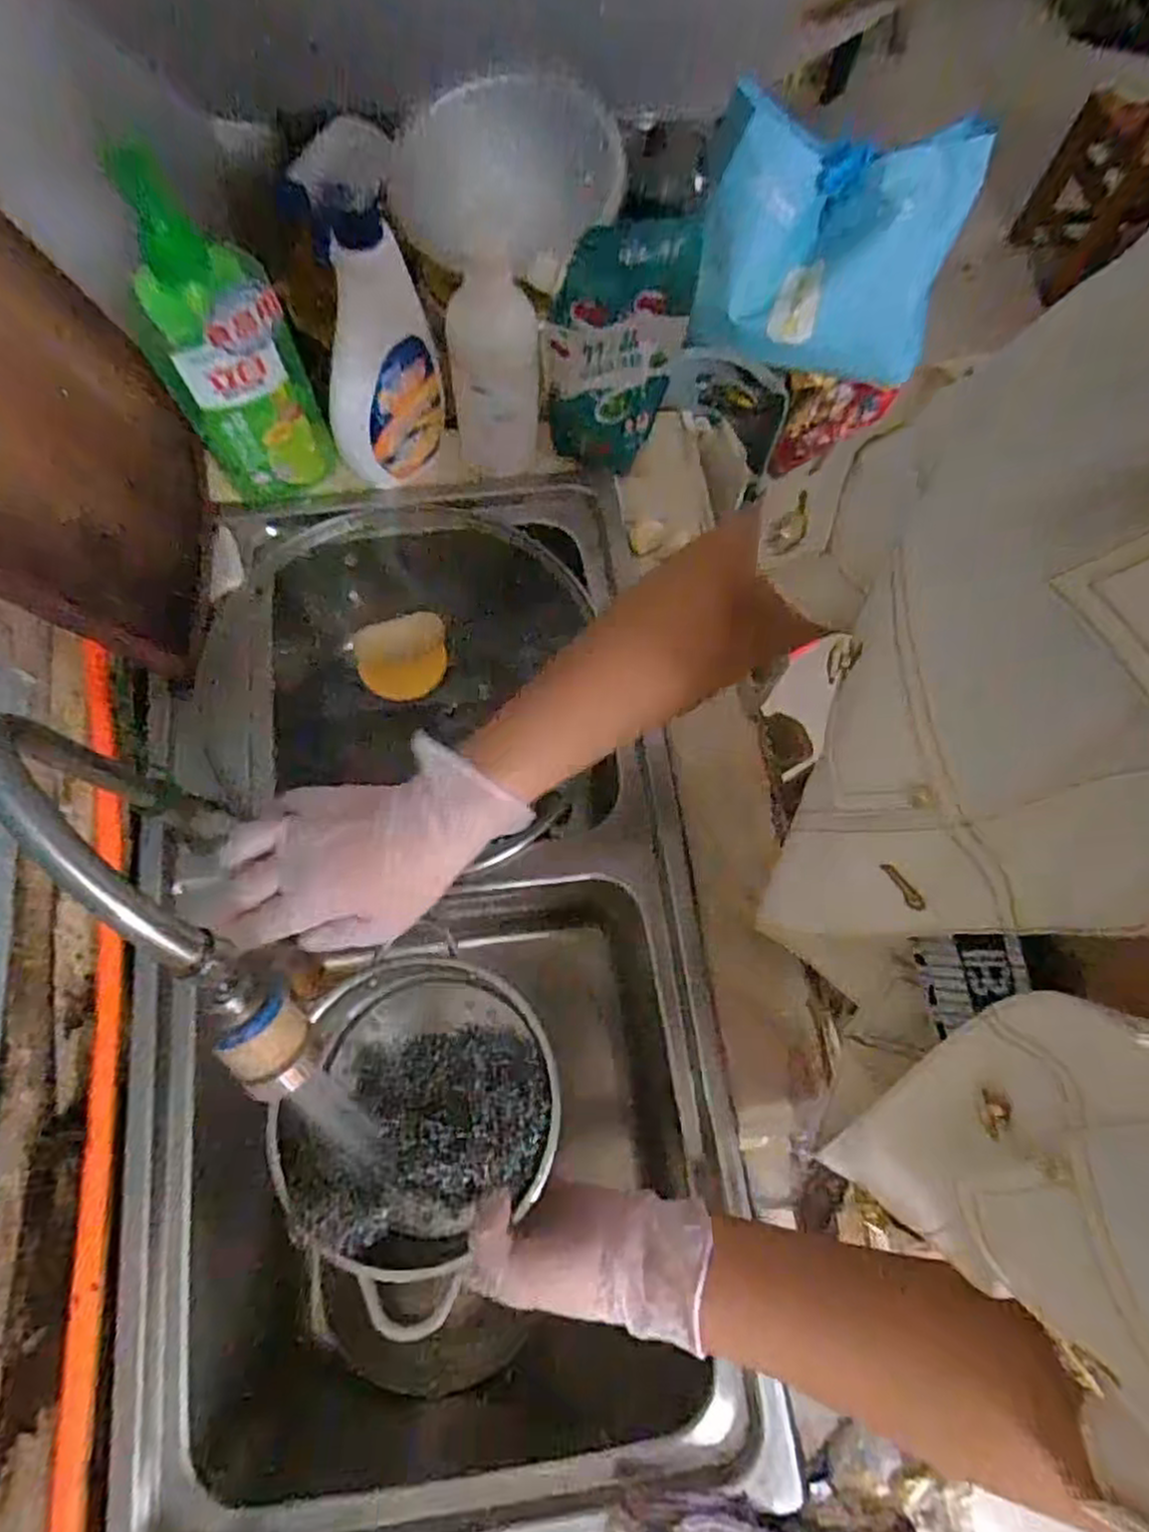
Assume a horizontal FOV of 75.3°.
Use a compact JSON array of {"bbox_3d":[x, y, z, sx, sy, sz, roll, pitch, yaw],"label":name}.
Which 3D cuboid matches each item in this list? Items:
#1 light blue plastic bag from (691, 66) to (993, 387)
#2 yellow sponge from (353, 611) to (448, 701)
[{"bbox_3d":[0.309,-0.608,0.887,0.329,0.263,0.080,-5,45,-17],"label":"light blue plastic bag"},{"bbox_3d":[-0.128,-0.084,0.557,0.064,0.027,0.061,-9,113,-9],"label":"yellow sponge"}]

